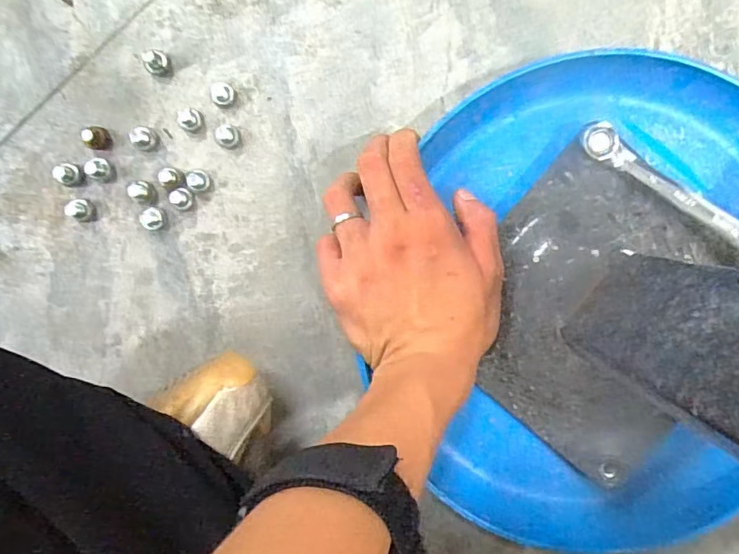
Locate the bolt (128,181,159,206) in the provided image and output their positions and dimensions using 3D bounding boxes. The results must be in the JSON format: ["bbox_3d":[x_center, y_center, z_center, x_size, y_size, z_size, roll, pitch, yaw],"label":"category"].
[{"bbox_3d":[-0.139,-0.052,0.331,0.013,0.015,0.014,0,94,0],"label":"bolt"}]

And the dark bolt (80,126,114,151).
[{"bbox_3d":[-0.165,-0.085,0.327,0.010,0.017,0.014,14,94,-1],"label":"dark bolt"}]

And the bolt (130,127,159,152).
[{"bbox_3d":[-0.138,-0.085,0.332,0.015,0.010,0.014,4,94,0],"label":"bolt"}]

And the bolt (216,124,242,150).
[{"bbox_3d":[-0.087,-0.086,0.331,0.014,0.009,0.014,0,94,0],"label":"bolt"}]

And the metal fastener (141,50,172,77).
[{"bbox_3d":[-0.127,-0.128,0.324,0.014,0.016,0.014,0,94,0],"label":"metal fastener"}]

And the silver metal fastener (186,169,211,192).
[{"bbox_3d":[-0.105,-0.060,0.334,0.013,0.009,0.013,0,94,0],"label":"silver metal fastener"}]

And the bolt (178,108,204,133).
[{"bbox_3d":[-0.109,-0.096,0.331,0.012,0.007,0.013,0,94,0],"label":"bolt"}]

